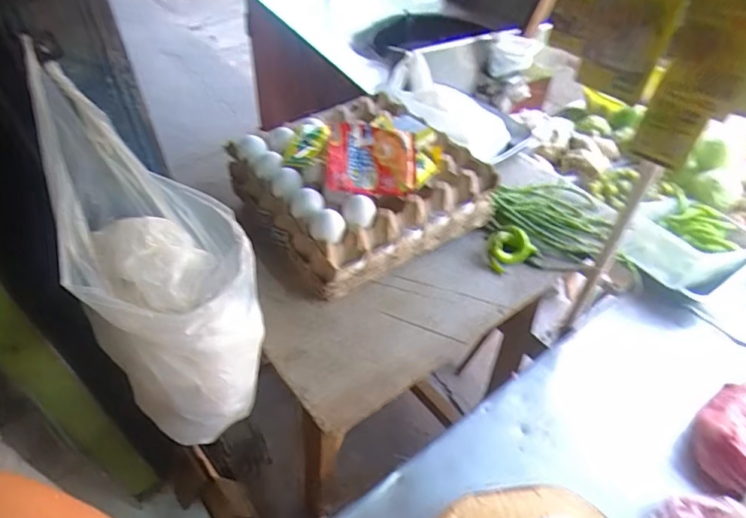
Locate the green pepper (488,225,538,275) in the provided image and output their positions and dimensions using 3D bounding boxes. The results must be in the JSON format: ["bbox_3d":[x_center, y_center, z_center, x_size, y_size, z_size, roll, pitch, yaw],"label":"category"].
[{"bbox_3d":[0.199,-0.017,0.736,0.073,0.029,0.056,-24,52,-21],"label":"green pepper"}]

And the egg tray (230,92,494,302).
[{"bbox_3d":[-0.015,-0.131,0.737,0.297,0.130,0.285,-27,53,-23],"label":"egg tray"}]

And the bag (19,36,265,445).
[{"bbox_3d":[-0.236,0.003,0.553,0.175,0.153,0.421,-27,94,-23],"label":"bag"}]

